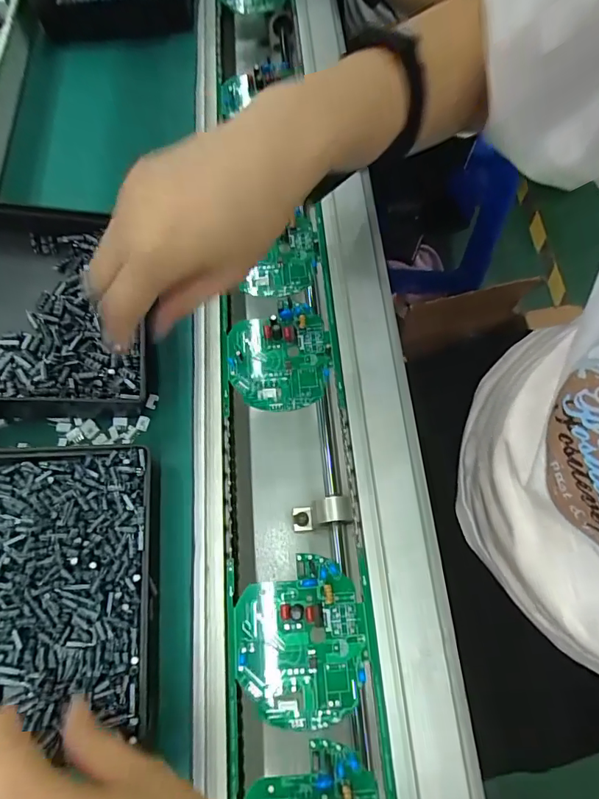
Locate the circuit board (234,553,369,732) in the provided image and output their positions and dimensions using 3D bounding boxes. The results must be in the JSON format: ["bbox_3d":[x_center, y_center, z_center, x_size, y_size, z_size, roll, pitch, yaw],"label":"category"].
[{"bbox_3d":[0.000,0.152,0.294,0.082,0.010,0.095,-3,67,0],"label":"circuit board"}]

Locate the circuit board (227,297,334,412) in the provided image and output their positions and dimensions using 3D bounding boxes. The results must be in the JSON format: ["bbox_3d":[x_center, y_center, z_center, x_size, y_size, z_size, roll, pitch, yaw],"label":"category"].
[{"bbox_3d":[-0.016,-0.037,0.373,0.082,0.014,0.093,-7,67,-2],"label":"circuit board"}]

